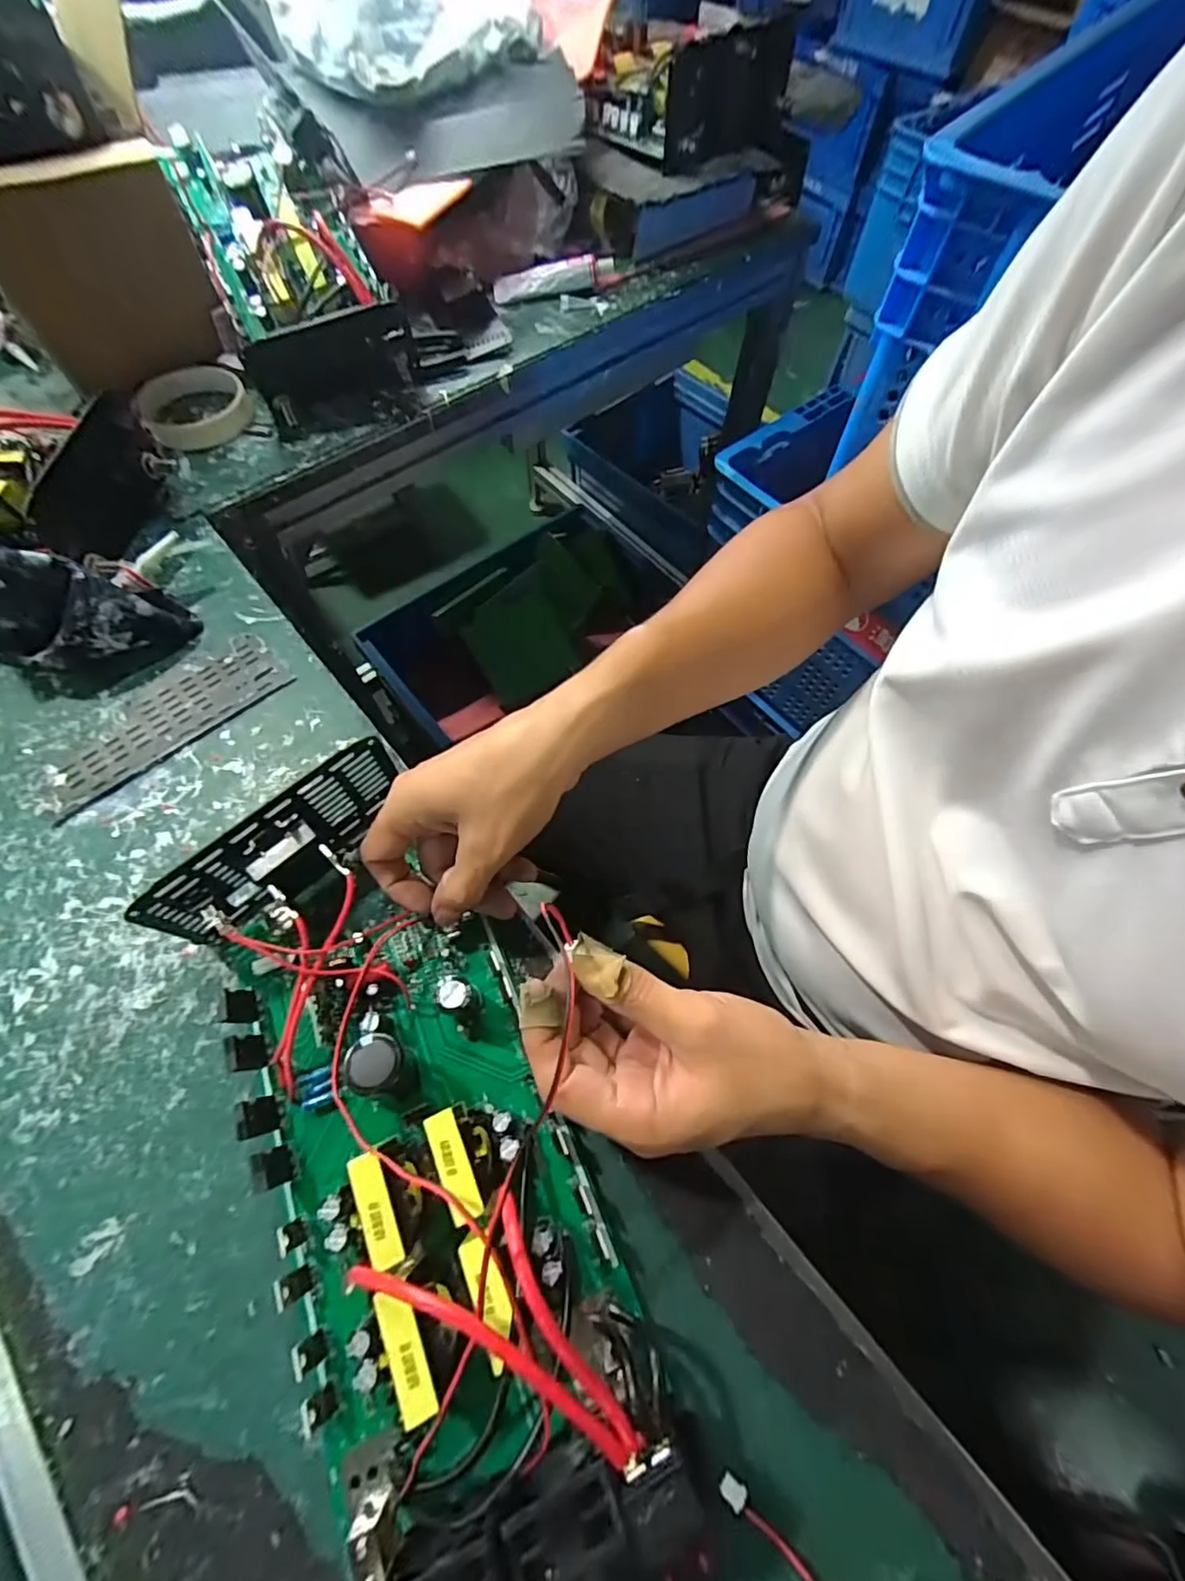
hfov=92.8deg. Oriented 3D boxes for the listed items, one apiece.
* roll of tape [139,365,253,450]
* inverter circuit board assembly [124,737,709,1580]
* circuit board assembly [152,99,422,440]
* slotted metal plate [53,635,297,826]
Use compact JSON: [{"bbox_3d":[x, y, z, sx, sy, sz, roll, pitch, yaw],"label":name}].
[{"bbox_3d":[-0.334,-0.324,0.475,0.082,0.021,0.082,1,65,-2],"label":"roll of tape"},{"bbox_3d":[-0.081,0.147,0.238,0.134,0.076,0.304,-27,66,-14],"label":"inverter circuit board assembly"},{"bbox_3d":[-0.254,-0.445,0.471,0.126,0.075,0.281,-22,85,-12],"label":"circuit board assembly"},{"bbox_3d":[-0.270,-0.044,0.358,0.053,0.004,0.146,42,71,16],"label":"slotted metal plate"}]

